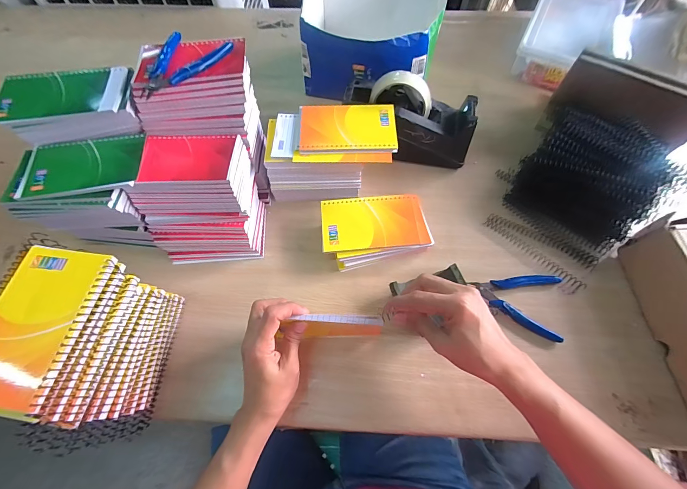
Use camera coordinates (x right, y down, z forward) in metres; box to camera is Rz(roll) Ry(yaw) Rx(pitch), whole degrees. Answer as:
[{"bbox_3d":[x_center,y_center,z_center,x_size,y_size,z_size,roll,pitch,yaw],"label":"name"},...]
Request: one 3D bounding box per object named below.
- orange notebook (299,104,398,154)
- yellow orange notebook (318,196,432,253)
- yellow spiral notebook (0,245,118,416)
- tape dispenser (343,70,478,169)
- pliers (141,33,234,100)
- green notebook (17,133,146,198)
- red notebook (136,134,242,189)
[{"bbox_3d":[0.006,-0.159,0.426,0.130,0.006,0.084,-2,65,-1],"label":"orange notebook"},{"bbox_3d":[0.043,-0.031,0.430,0.144,0.008,0.079,-6,65,-1],"label":"yellow orange notebook"},{"bbox_3d":[-0.265,0.063,0.265,0.084,0.012,0.129,7,64,5],"label":"yellow spiral notebook"},{"bbox_3d":[0.099,-0.185,0.479,0.196,0.113,0.078,11,64,7],"label":"tape dispenser"},{"bbox_3d":[-0.203,-0.221,0.377,0.078,0.012,0.124,29,68,14],"label":"pliers"},{"bbox_3d":[-0.305,-0.093,0.366,0.133,0.007,0.081,-8,64,-2],"label":"green notebook"},{"bbox_3d":[-0.186,-0.106,0.376,0.107,0.013,0.082,-3,64,0],"label":"red notebook"}]

